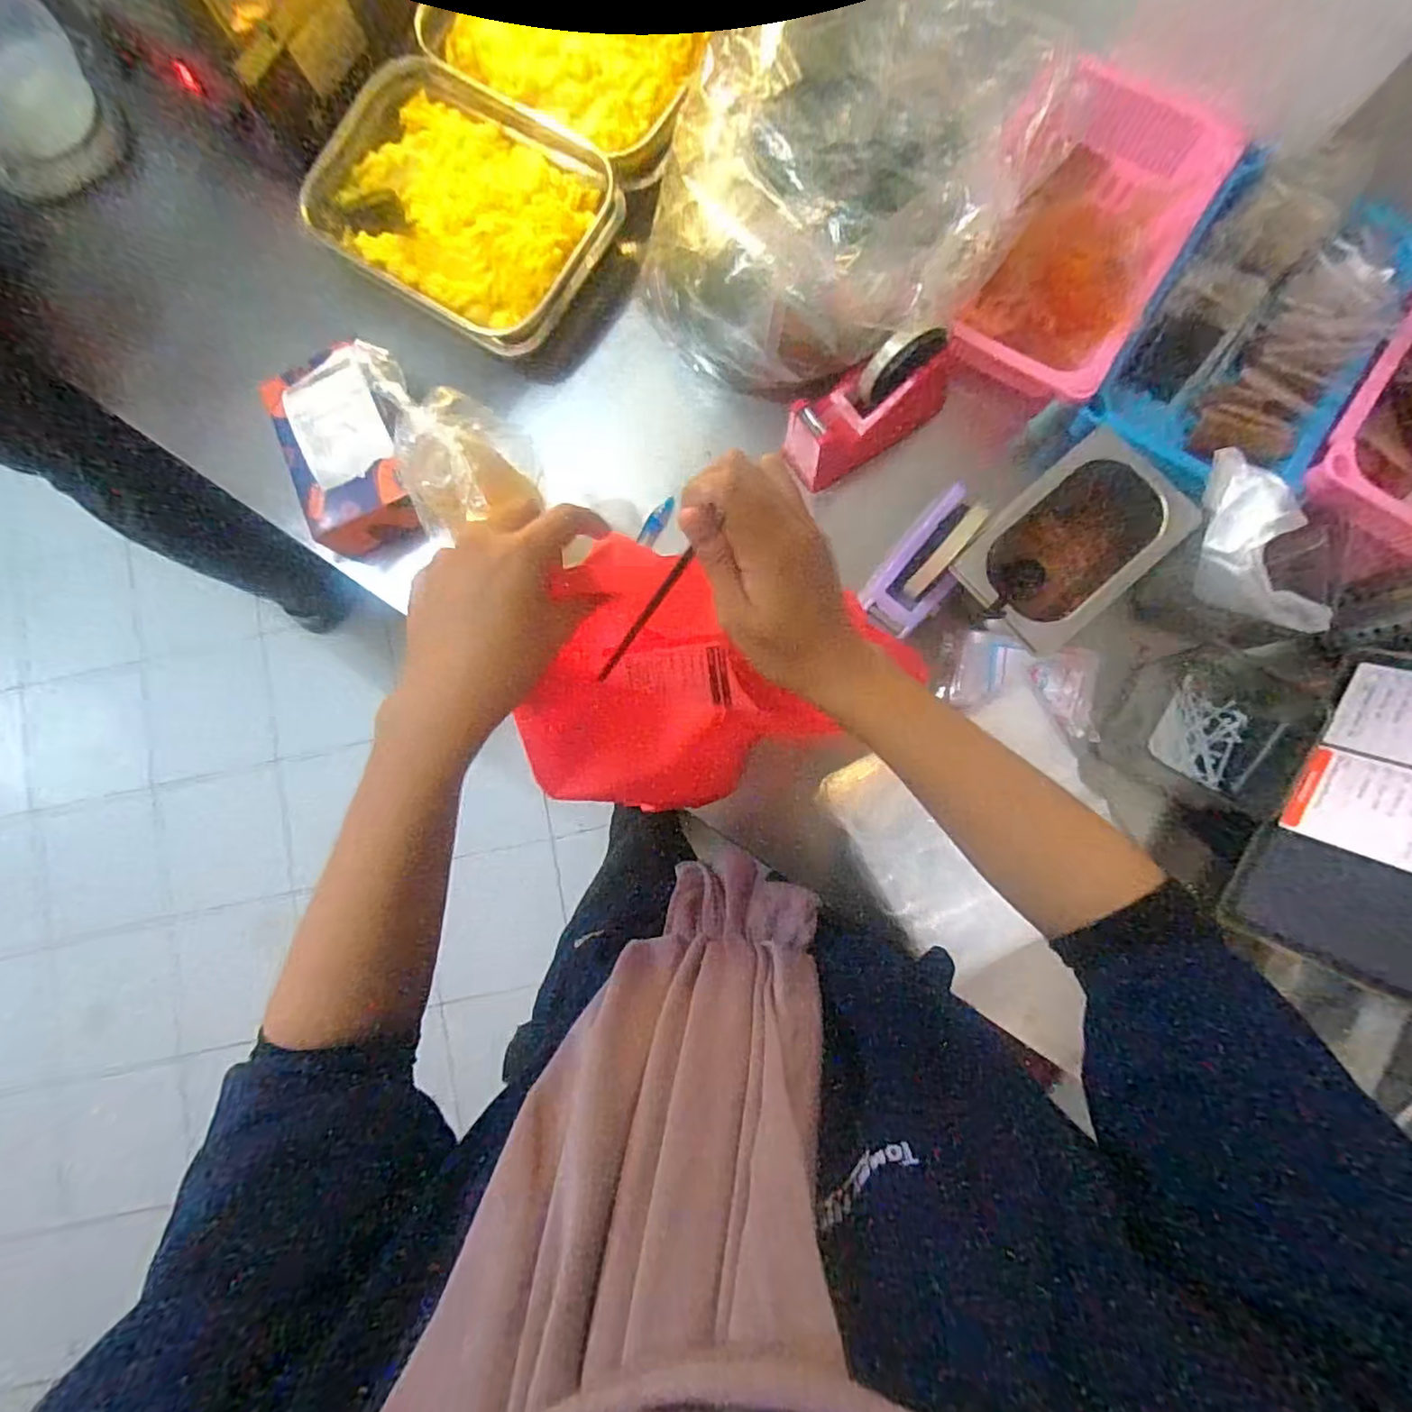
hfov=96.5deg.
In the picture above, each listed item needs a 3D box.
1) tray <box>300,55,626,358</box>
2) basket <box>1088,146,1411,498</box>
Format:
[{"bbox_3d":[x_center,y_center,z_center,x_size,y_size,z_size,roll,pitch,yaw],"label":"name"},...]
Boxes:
[{"bbox_3d":[-0.236,-0.482,0.607,0.282,0.044,0.210,32,87,6],"label":"tray"},{"bbox_3d":[0.472,-0.306,0.561,0.187,0.090,0.306,32,86,6],"label":"basket"}]

